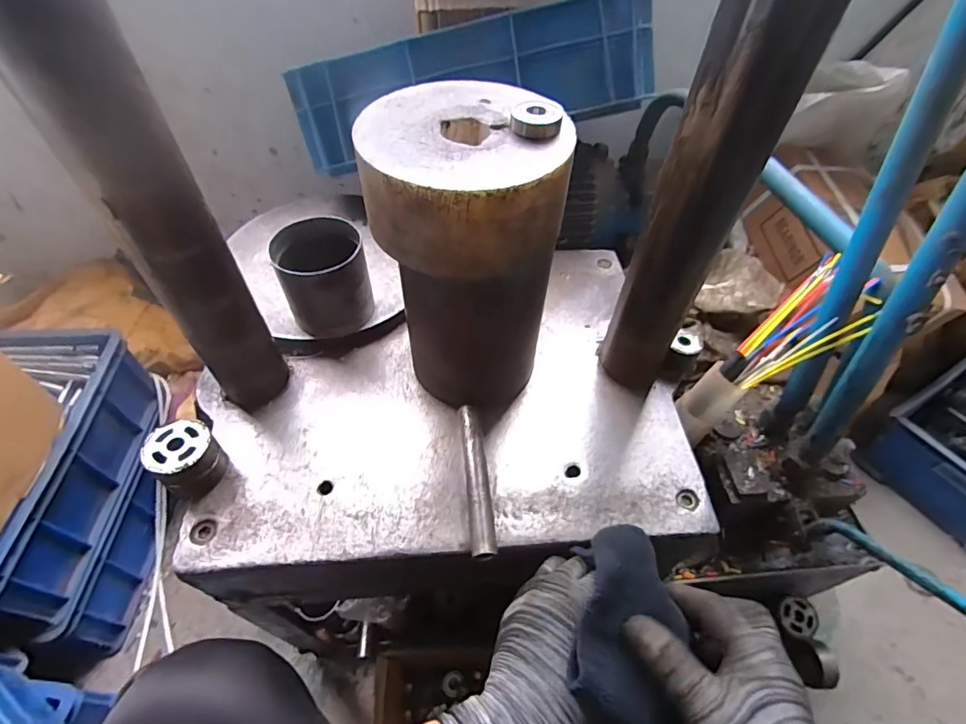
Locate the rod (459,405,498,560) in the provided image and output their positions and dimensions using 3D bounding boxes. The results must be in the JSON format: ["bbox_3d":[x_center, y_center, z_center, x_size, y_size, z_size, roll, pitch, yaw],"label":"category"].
[{"bbox_3d":[-0.004,0.104,0.428,0.022,0.021,0.140,-4,52,-5],"label":"rod"}]

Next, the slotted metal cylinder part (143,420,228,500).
[{"bbox_3d":[-0.259,0.083,0.416,0.054,0.049,0.049,37,59,24],"label":"slotted metal cylinder part"}]

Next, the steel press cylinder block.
[{"bbox_3d":[-0.015,-0.076,0.415,0.136,0.259,0.141,-15,54,-13],"label":"steel press cylinder block"}]

